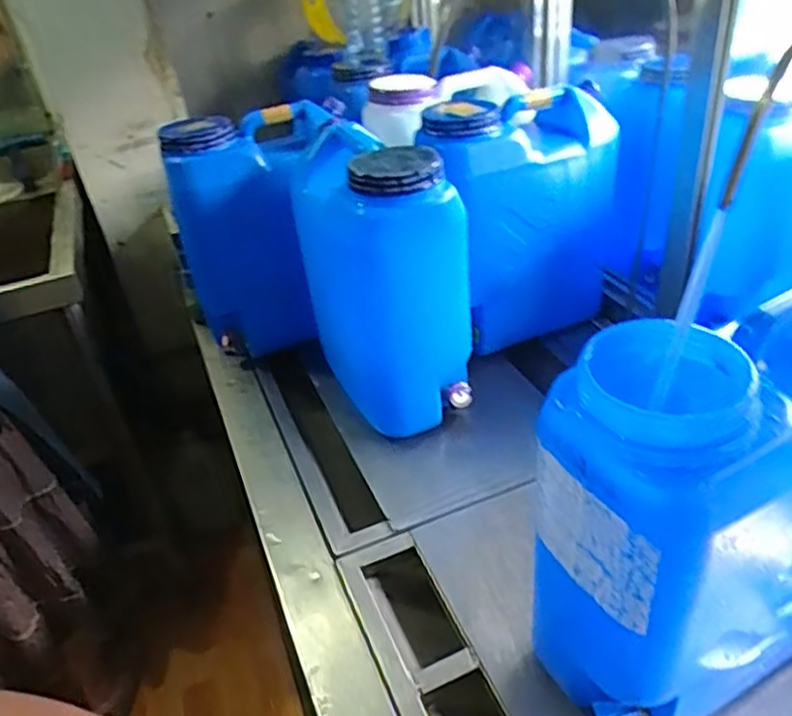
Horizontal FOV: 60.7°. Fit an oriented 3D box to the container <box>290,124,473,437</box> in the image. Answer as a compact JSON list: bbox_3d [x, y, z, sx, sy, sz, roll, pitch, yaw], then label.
[{"bbox_3d":[-0.016,-0.117,1.022,0.213,0.404,0.265,-10,35,-3],"label":"container"}]

